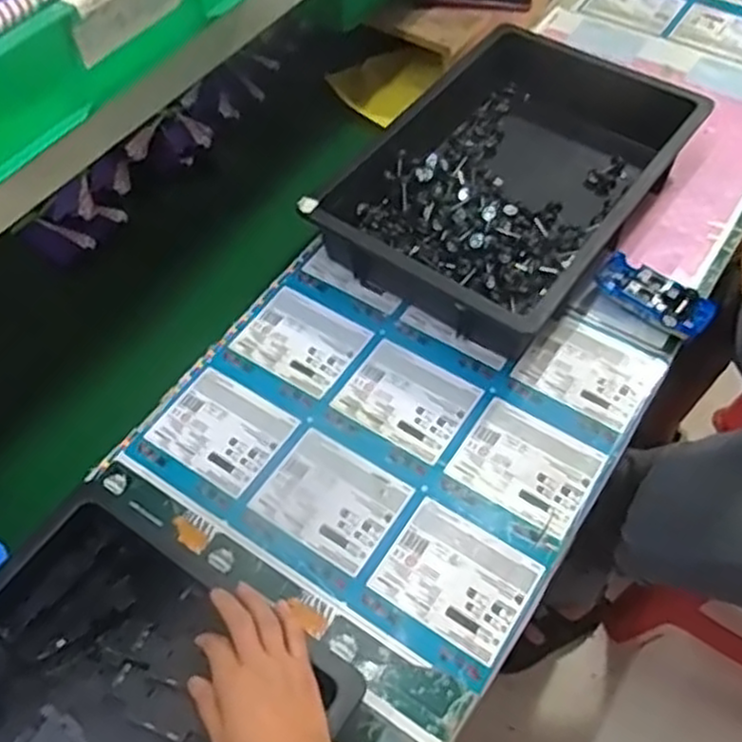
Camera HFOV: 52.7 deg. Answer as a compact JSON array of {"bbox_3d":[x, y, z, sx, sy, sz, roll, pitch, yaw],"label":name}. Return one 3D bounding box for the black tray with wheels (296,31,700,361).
[{"bbox_3d":[0.186,-0.251,0.959,0.317,0.087,0.471,30,62,23],"label":"black tray with wheels"}]

